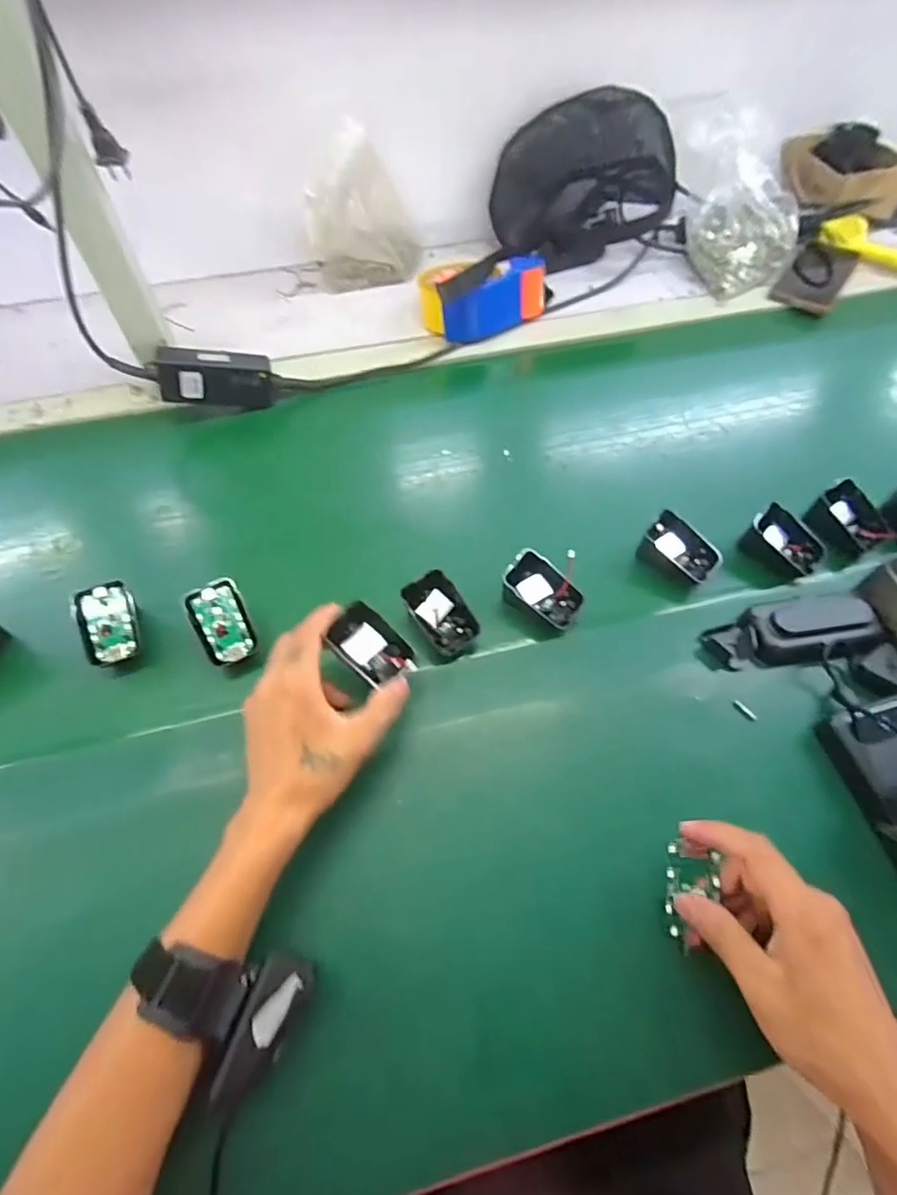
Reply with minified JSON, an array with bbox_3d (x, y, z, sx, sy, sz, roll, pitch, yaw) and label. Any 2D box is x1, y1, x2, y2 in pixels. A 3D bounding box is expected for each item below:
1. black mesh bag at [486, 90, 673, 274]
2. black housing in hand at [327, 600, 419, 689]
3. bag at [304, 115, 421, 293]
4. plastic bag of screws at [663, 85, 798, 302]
[{"bbox_3d":[0.187,-0.594,0.766,0.226,0.183,0.142,8,57,7],"label":"black mesh bag"},{"bbox_3d":[-0.058,0.038,0.414,0.040,0.025,0.063,-43,79,-10],"label":"black housing in hand"},{"bbox_3d":[-0.110,-0.499,0.725,0.156,0.164,0.060,-14,57,-7],"label":"bag"},{"bbox_3d":[0.392,-0.537,0.736,0.160,0.161,0.173,-30,61,-17],"label":"plastic bag of screws"}]

